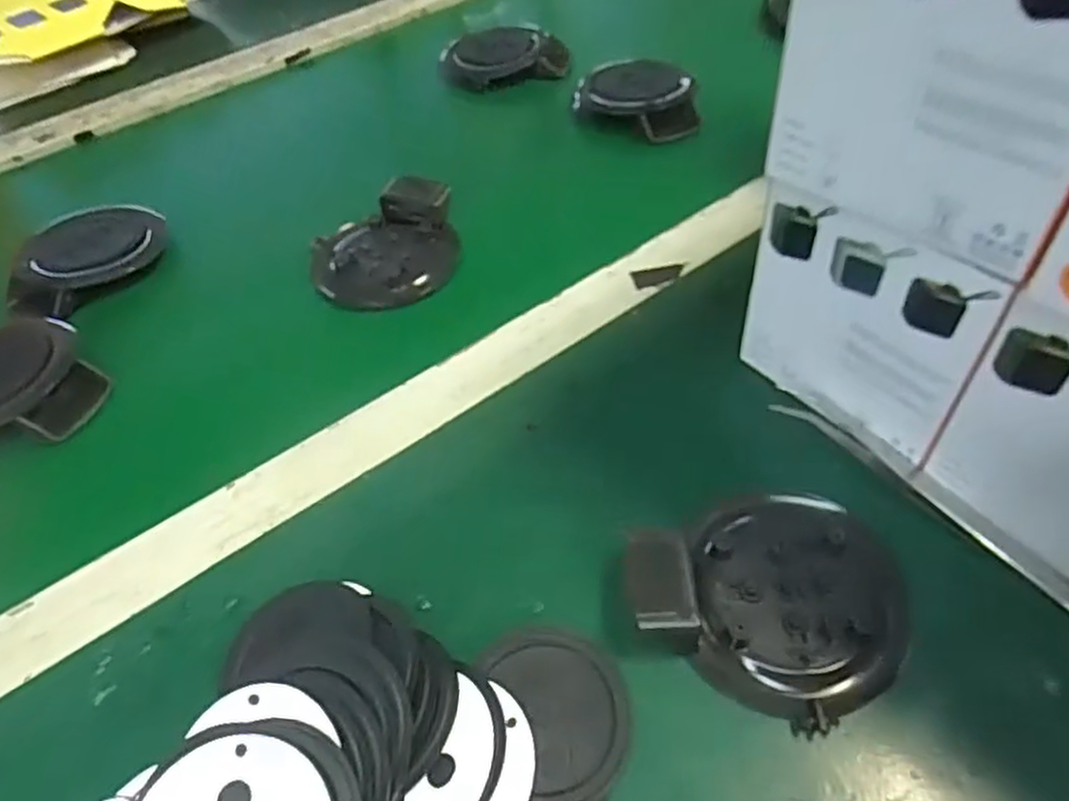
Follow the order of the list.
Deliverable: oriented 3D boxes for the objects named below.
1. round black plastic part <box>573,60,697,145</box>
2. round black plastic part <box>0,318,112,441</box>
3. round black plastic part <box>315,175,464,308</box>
[{"bbox_3d":[0.078,-0.233,0.549,0.087,0.018,0.105,2,49,9],"label":"round black plastic part"},{"bbox_3d":[-0.283,0.001,0.397,0.085,0.044,0.084,-4,49,4],"label":"round black plastic part"},{"bbox_3d":[-0.094,-0.102,0.461,0.089,0.031,0.088,-4,49,4],"label":"round black plastic part"}]

